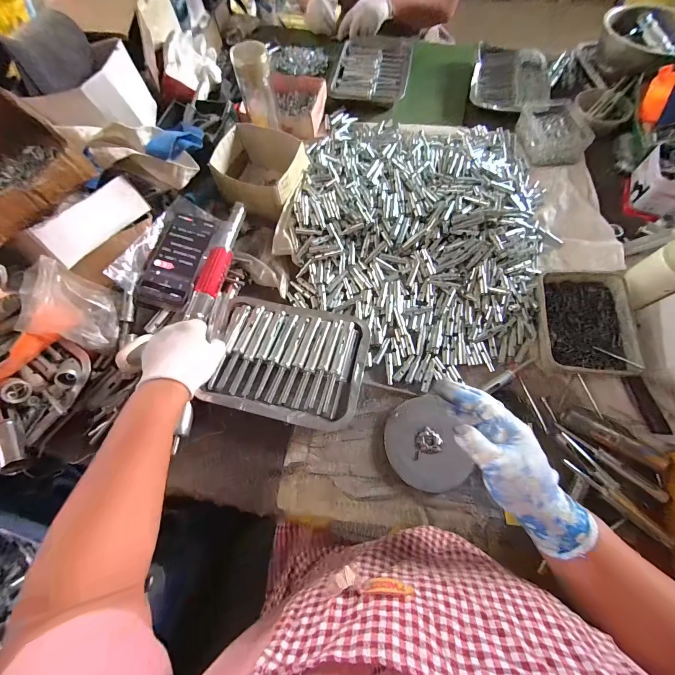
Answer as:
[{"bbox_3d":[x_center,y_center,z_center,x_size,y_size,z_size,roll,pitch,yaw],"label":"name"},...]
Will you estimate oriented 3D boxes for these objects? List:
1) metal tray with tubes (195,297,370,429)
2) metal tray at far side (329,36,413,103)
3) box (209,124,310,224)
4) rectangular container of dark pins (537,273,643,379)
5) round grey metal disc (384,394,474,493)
[{"bbox_3d":[-0.078,0.032,0.480,0.240,0.024,0.183,11,68,7],"label":"metal tray with tubes"},{"bbox_3d":[0.090,-0.688,0.775,0.184,0.017,0.254,10,68,6],"label":"metal tray at far side"},{"bbox_3d":[-0.154,-0.326,0.602,0.167,0.081,0.148,21,70,11],"label":"box"},{"bbox_3d":[0.395,-0.023,0.495,0.125,0.051,0.177,6,68,5],"label":"rectangular container of dark pins"},{"bbox_3d":[0.128,0.151,0.440,0.112,0.010,0.127,-5,67,0],"label":"round grey metal disc"}]

